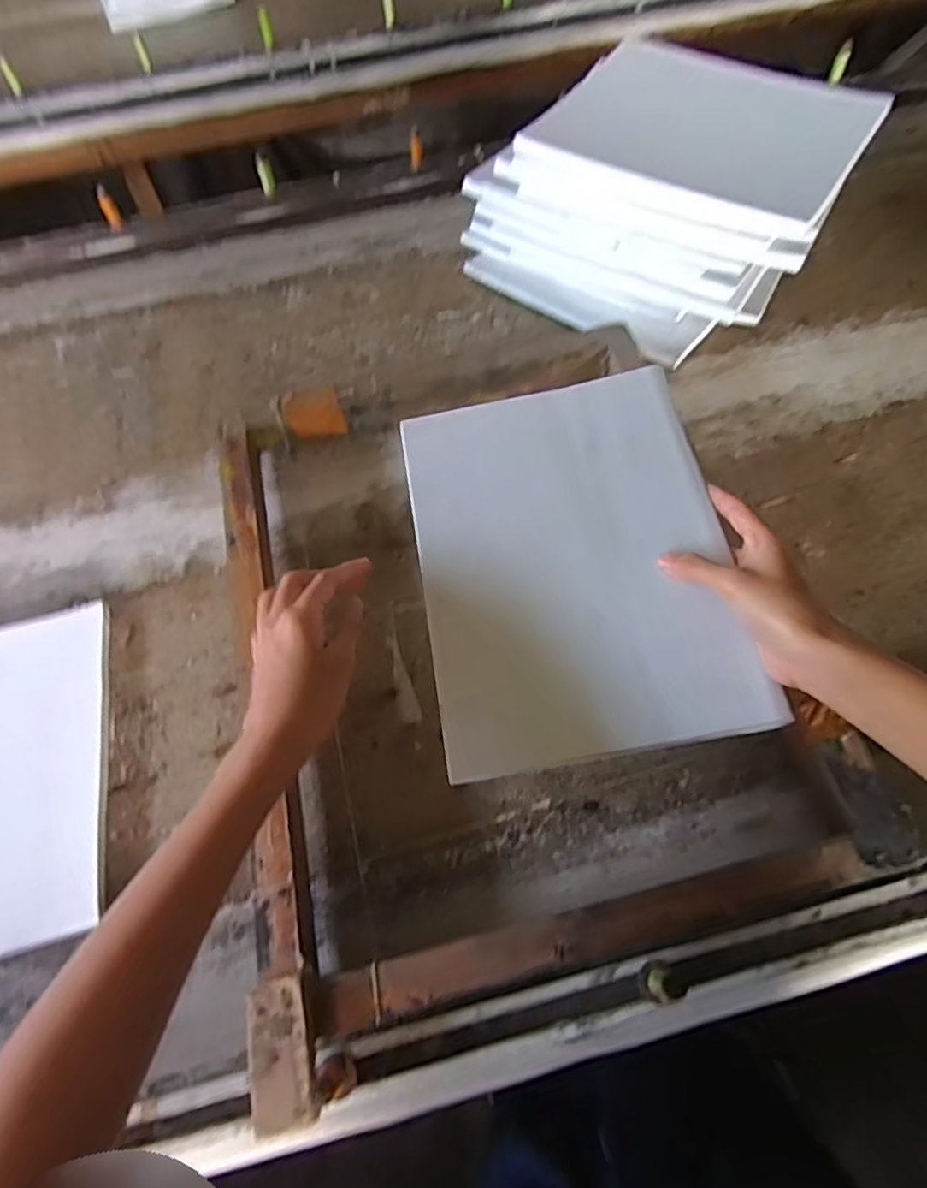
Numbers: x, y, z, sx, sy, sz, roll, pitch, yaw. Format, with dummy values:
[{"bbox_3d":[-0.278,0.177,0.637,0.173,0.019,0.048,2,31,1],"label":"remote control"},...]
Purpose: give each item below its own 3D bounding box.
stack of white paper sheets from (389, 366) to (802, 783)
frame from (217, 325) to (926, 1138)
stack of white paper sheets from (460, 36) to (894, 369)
[{"bbox_3d":[0.072,-0.027,0.432,0.202,0.013,0.269,-10,69,2],"label":"stack of white paper sheets"},{"bbox_3d":[0.027,0.018,0.484,0.397,0.068,0.516,-14,63,-4],"label":"frame"},{"bbox_3d":[0.190,-0.397,0.642,0.334,0.159,0.232,30,68,17],"label":"stack of white paper sheets"}]

